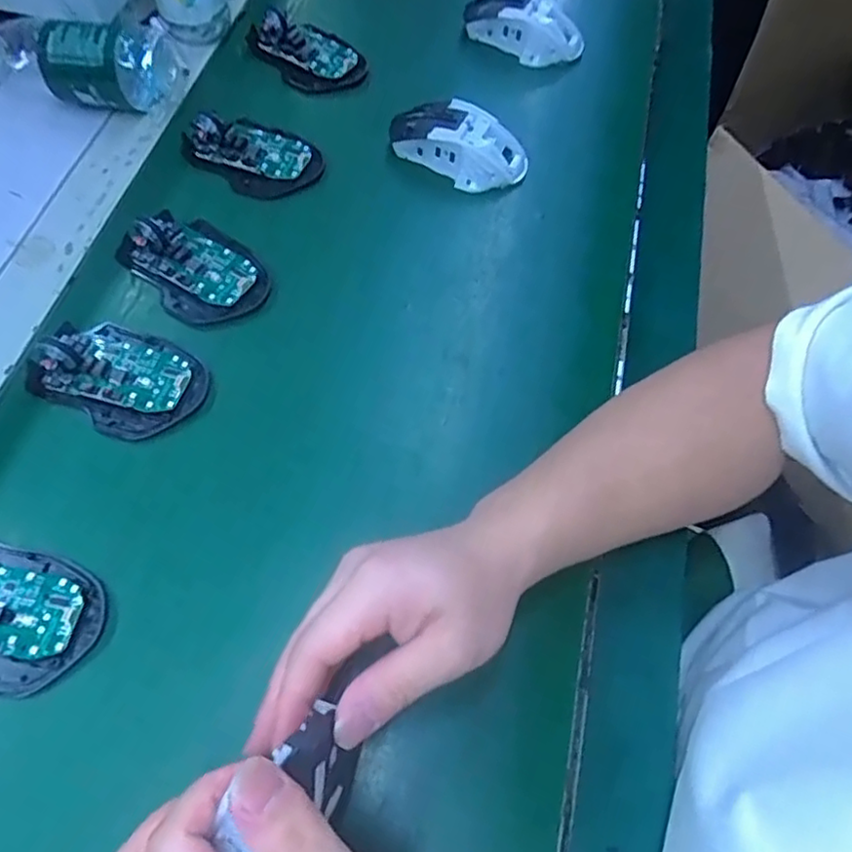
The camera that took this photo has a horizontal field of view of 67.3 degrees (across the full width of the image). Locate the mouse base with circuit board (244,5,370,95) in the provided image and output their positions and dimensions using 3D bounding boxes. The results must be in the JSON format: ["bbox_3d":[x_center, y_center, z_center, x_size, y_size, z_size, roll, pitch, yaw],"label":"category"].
[{"bbox_3d":[-0.107,-0.347,0.586,0.106,0.027,0.066,42,68,16],"label":"mouse base with circuit board"}]

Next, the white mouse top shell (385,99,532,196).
[{"bbox_3d":[0.027,-0.232,0.527,0.113,0.038,0.057,16,63,5],"label":"white mouse top shell"}]

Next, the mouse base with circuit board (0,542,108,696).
[{"bbox_3d":[-0.241,0.101,0.354,0.110,0.024,0.072,17,63,5],"label":"mouse base with circuit board"}]

